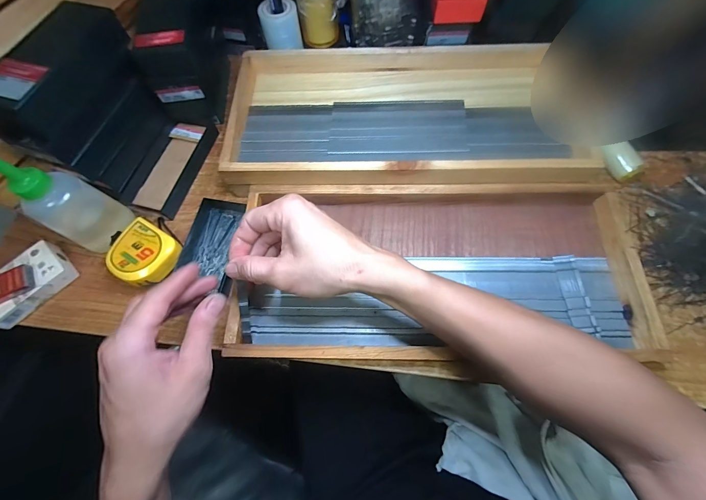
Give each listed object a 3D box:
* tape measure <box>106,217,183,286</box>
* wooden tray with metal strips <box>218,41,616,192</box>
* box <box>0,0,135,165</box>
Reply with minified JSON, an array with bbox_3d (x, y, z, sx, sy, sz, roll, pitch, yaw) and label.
[{"bbox_3d":[-0.242,0.005,0.357,0.080,0.034,0.066,28,72,12],"label":"tape measure"},{"bbox_3d":[0.042,-0.178,0.395,0.385,0.039,0.213,1,69,2],"label":"wooden tray with metal strips"},{"bbox_3d":[-0.300,-0.179,0.316,0.059,0.066,0.155,16,70,8],"label":"box"}]

